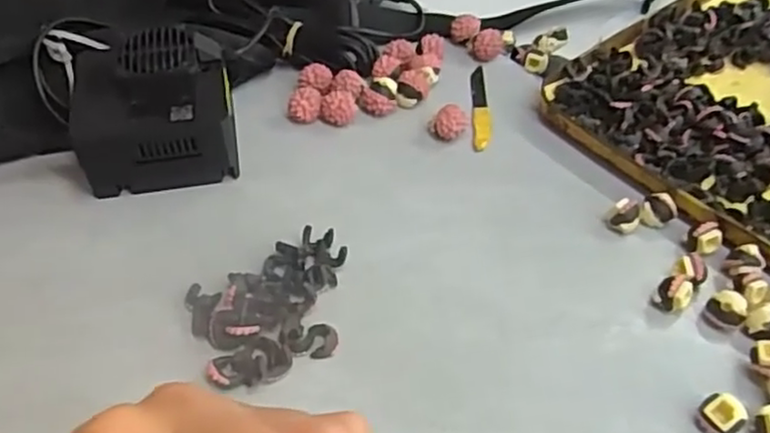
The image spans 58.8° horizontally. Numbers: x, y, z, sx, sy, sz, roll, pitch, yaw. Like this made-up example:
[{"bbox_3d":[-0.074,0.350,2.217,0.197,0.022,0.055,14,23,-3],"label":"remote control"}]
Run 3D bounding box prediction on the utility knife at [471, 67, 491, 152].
[{"bbox_3d":[0.059,-0.068,0.420,0.011,0.004,0.078,4,47,2],"label":"utility knife"}]

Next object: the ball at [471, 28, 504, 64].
[{"bbox_3d":[0.069,-0.116,0.454,0.020,0.020,0.023,9,47,8],"label":"ball"}]

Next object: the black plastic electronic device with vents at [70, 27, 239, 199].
[{"bbox_3d":[-0.123,-0.058,0.367,0.079,0.062,0.072,-8,47,-8],"label":"black plastic electronic device with vents"}]

